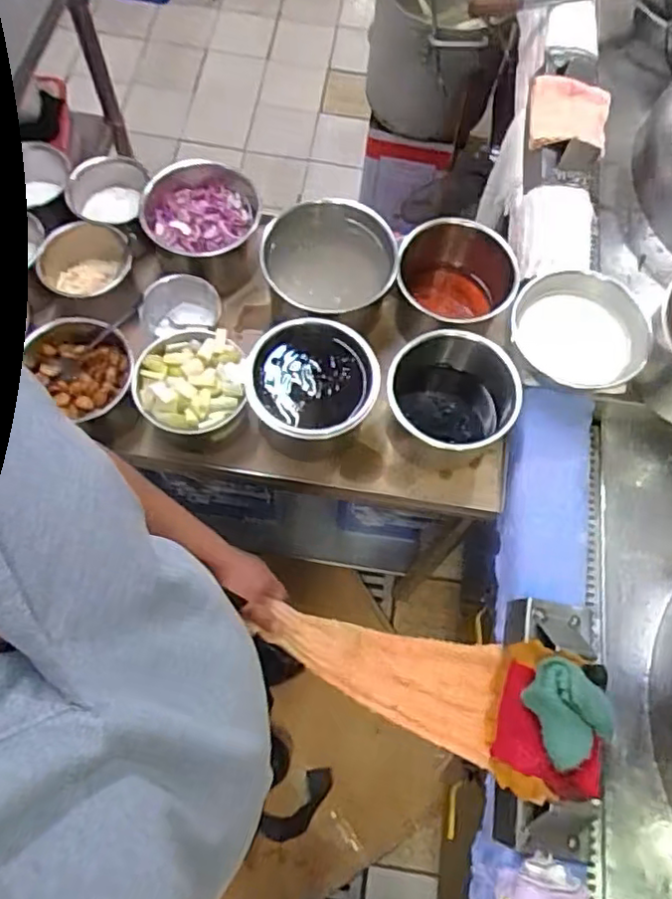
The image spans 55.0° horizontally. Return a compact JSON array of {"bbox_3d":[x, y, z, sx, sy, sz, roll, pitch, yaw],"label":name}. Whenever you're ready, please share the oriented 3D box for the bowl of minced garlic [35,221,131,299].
[{"bbox_3d":[-0.339,-0.248,0.877,0.118,0.056,0.108,1,68,-3],"label":"bowl of minced garlic"}]

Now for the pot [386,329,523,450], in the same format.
[{"bbox_3d":[0.145,-0.064,0.830,0.164,0.106,0.152,1,68,-3],"label":"pot"}]

